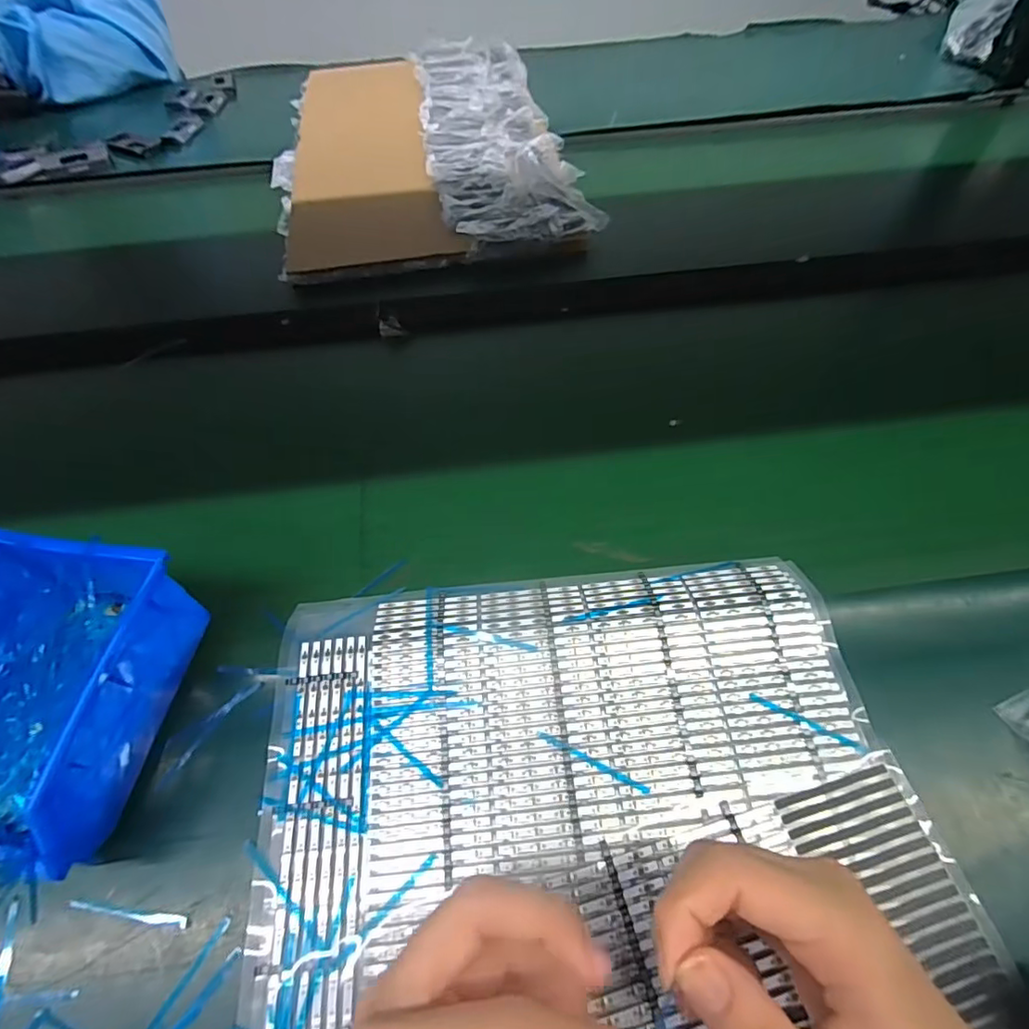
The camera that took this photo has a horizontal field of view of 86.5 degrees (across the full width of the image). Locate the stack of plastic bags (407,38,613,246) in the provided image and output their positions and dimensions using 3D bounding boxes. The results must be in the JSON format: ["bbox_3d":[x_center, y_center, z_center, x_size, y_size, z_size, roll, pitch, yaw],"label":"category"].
[{"bbox_3d":[-0.036,-0.481,0.680,0.153,0.038,0.519,-10,57,-5],"label":"stack of plastic bags"}]

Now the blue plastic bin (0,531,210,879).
[{"bbox_3d":[-0.236,0.092,0.275,0.107,0.080,0.136,6,57,5],"label":"blue plastic bin"}]

